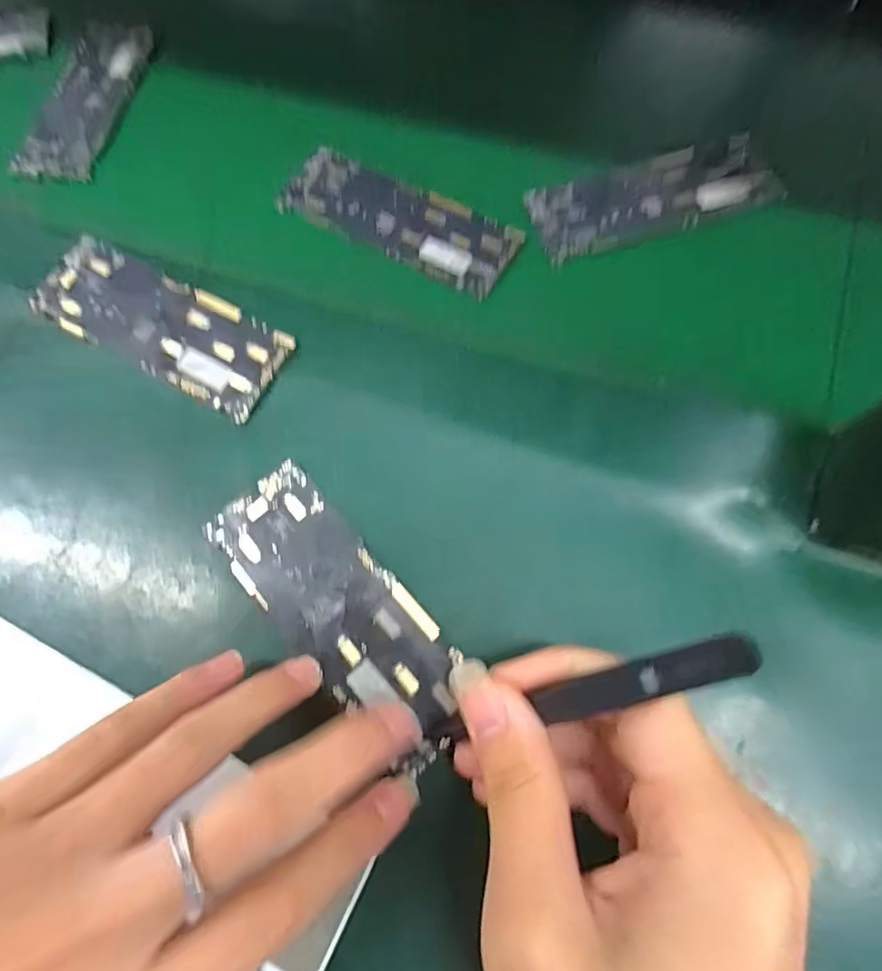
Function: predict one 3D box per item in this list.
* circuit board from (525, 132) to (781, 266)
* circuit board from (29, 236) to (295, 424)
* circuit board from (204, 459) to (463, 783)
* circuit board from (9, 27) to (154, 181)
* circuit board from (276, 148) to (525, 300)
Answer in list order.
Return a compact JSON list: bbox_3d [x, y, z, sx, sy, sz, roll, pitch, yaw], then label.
[{"bbox_3d":[0.105,-0.145,0.278,0.119,0.006,0.045,-18,72,-5],"label":"circuit board"},{"bbox_3d":[-0.129,-0.074,0.257,0.123,0.009,0.045,28,74,10],"label":"circuit board"},{"bbox_3d":[-0.039,0.047,0.213,0.044,0.004,0.122,-42,75,-12],"label":"circuit board"},{"bbox_3d":[-0.208,-0.229,0.326,0.049,0.005,0.125,10,72,5],"label":"circuit board"},{"bbox_3d":[-0.022,-0.136,0.284,0.124,0.006,0.045,28,74,10],"label":"circuit board"}]

